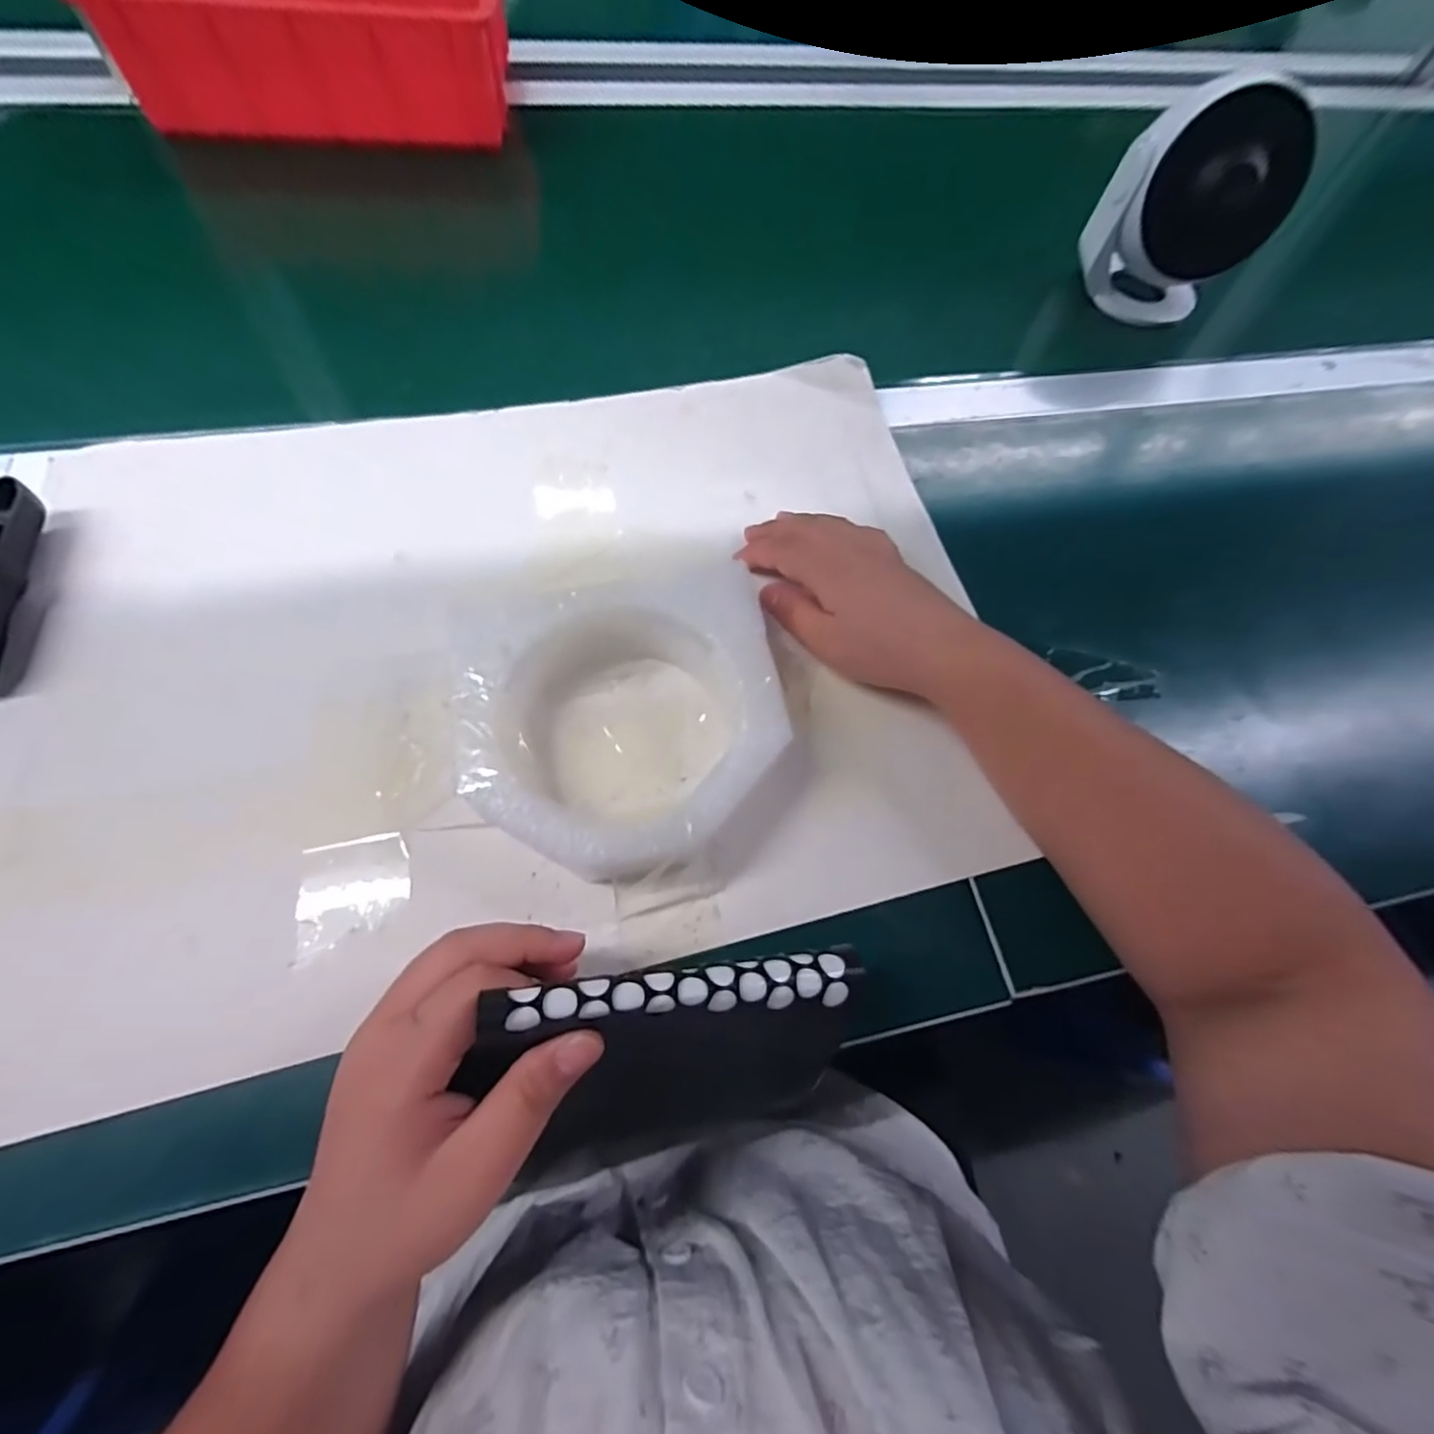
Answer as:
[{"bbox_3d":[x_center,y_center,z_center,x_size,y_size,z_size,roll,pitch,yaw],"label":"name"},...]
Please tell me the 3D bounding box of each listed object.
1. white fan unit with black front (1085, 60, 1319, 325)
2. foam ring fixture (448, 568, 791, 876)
[{"bbox_3d":[0.349,-0.372,0.455,0.112,0.136,0.063,13,65,1],"label":"white fan unit with black front"},{"bbox_3d":[-0.043,-0.002,0.290,0.142,0.040,0.150,-9,63,-8],"label":"foam ring fixture"}]

